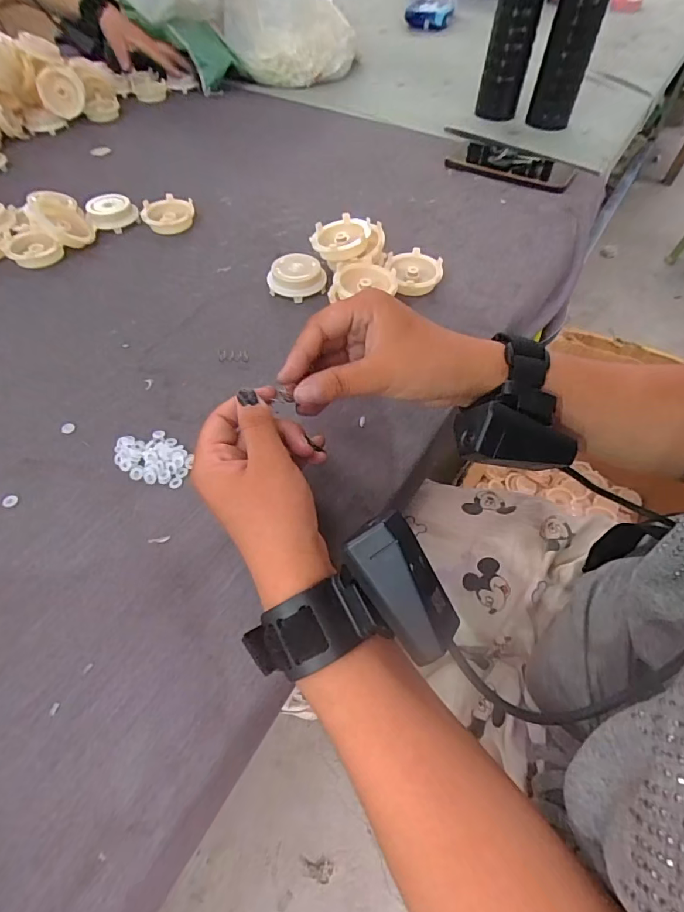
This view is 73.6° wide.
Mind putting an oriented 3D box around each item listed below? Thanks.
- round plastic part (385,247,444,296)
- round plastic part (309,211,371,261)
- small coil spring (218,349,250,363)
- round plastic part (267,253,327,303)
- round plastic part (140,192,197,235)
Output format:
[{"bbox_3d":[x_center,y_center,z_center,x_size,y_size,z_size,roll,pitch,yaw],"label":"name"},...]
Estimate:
[{"bbox_3d":[0.074,-0.187,0.466,0.054,0.020,0.055,1,54,0],"label":"round plastic part"},{"bbox_3d":[0.000,-0.216,0.447,0.052,0.016,0.057,-2,62,5],"label":"round plastic part"},{"bbox_3d":[-0.095,-0.087,0.399,0.025,0.007,0.014,-8,56,-6],"label":"small coil spring"},{"bbox_3d":[-0.045,-0.178,0.457,0.056,0.028,0.056,-4,54,-3],"label":"round plastic part"},{"bbox_3d":[-0.200,-0.280,0.529,0.058,0.018,0.060,0,55,-1],"label":"round plastic part"}]

